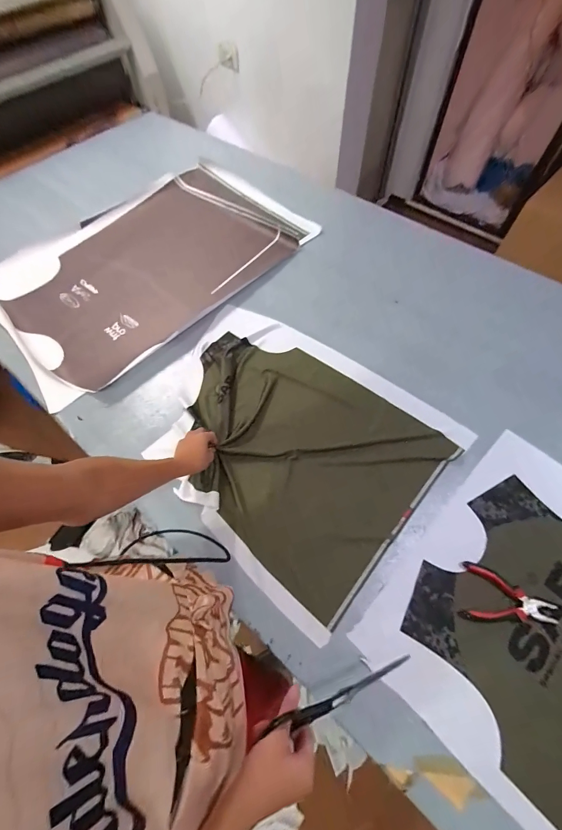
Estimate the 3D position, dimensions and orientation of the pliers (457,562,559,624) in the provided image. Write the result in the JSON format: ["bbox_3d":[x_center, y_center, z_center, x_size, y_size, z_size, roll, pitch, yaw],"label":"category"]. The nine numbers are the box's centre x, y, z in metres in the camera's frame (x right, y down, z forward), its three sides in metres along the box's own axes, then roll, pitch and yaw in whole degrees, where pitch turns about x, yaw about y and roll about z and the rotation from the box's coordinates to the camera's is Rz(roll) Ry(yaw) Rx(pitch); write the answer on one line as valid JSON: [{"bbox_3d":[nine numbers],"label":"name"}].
[{"bbox_3d":[0.409,0.333,0.602,0.157,0.026,0.094,11,61,9],"label":"pliers"}]

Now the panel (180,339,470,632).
[{"bbox_3d":[0.006,0.038,0.791,0.644,0.046,0.461,38,69,22],"label":"panel"}]

